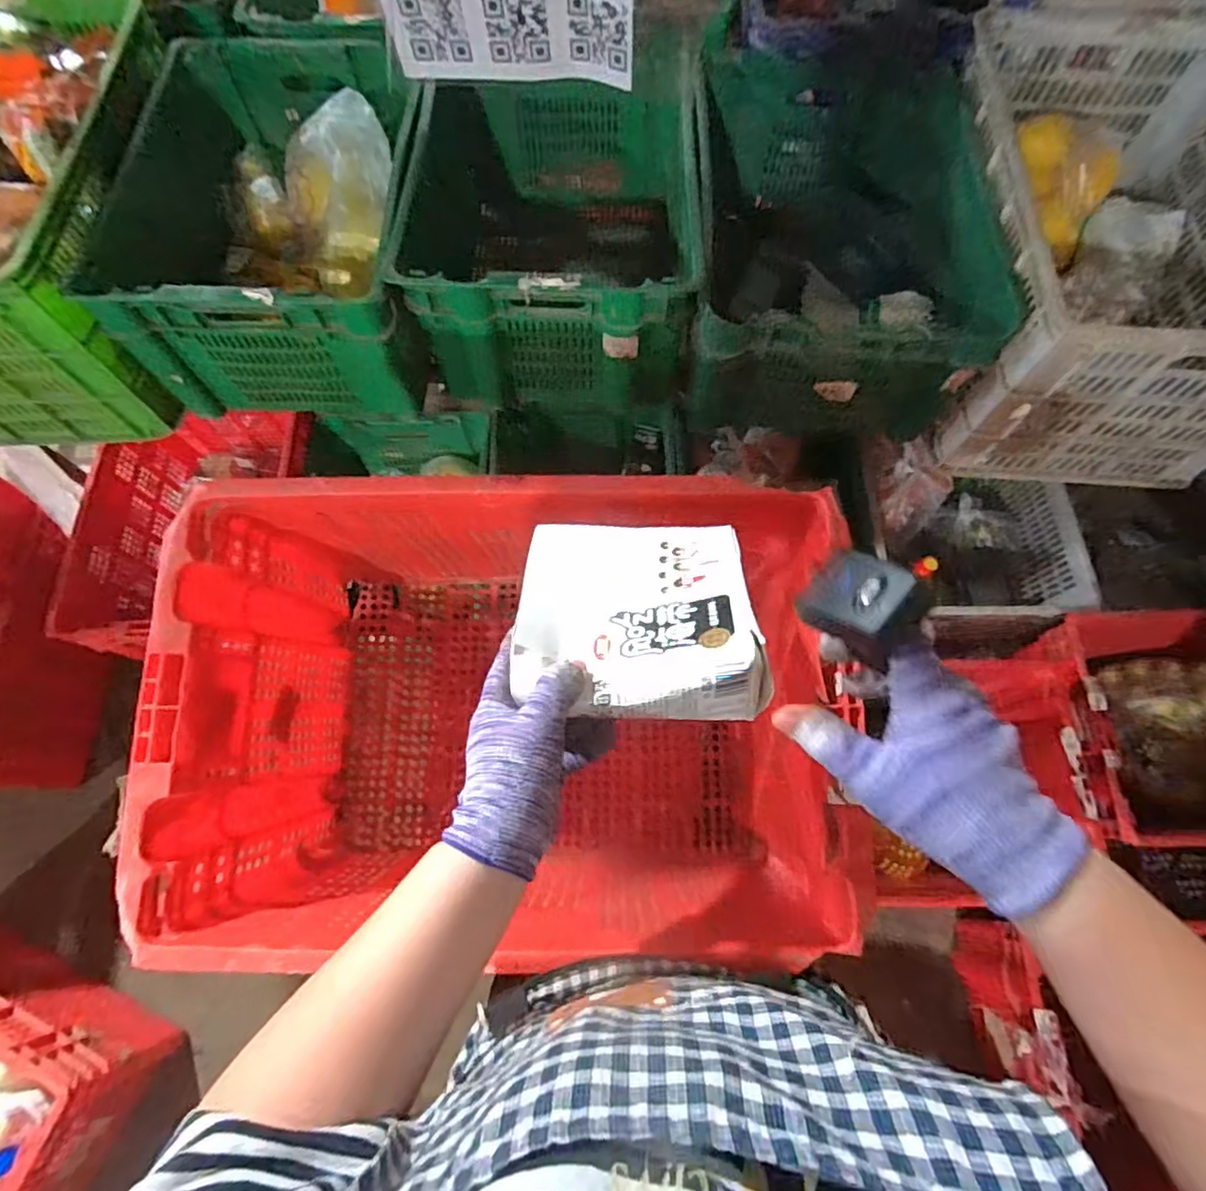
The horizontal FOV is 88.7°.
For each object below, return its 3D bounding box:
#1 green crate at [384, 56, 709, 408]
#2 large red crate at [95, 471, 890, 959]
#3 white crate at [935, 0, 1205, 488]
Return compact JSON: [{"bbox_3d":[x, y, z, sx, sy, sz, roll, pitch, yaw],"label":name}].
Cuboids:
[{"bbox_3d":[-0.079,-0.578,1.000,0.433,0.328,0.543,0,70,2],"label":"green crate"},{"bbox_3d":[-0.089,0.130,0.651,0.577,0.353,0.398,-1,70,2],"label":"large red crate"},{"bbox_3d":[0.718,-0.523,0.921,0.403,0.290,0.642,1,70,3],"label":"white crate"}]

